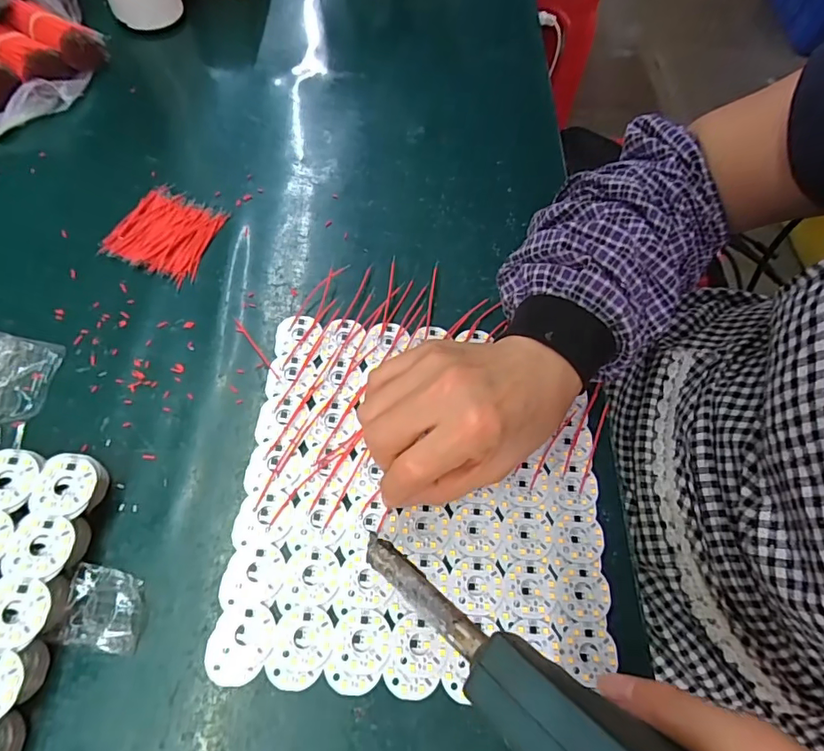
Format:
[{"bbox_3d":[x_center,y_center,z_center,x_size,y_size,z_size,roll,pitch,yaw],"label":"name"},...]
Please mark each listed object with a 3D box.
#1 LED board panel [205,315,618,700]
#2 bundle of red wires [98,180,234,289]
[{"bbox_3d":[0.008,0.066,0.308,0.213,0.007,0.219,4,63,-1],"label":"LED board panel"},{"bbox_3d":[-0.183,-0.108,0.375,0.070,0.006,0.070,19,63,7],"label":"bundle of red wires"}]

